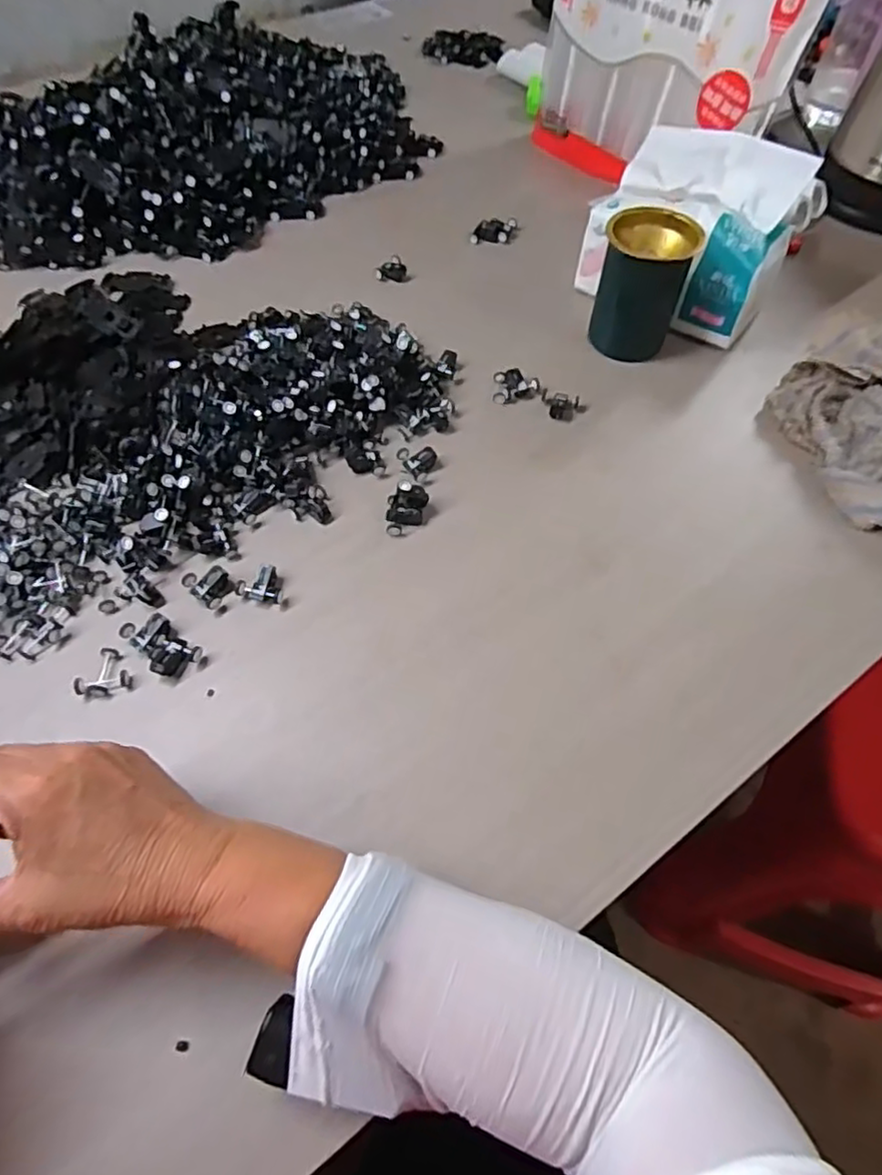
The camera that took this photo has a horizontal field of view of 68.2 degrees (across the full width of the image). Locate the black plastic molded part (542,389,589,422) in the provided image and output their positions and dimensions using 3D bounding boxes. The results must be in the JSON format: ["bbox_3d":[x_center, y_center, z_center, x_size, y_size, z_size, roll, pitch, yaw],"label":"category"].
[{"bbox_3d":[0.104,-0.153,0.551,0.038,0.010,0.025,8,59,5],"label":"black plastic molded part"}]

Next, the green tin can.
[{"bbox_3d":[0.172,-0.260,0.566,0.073,0.102,0.068,0,58,0],"label":"green tin can"}]

